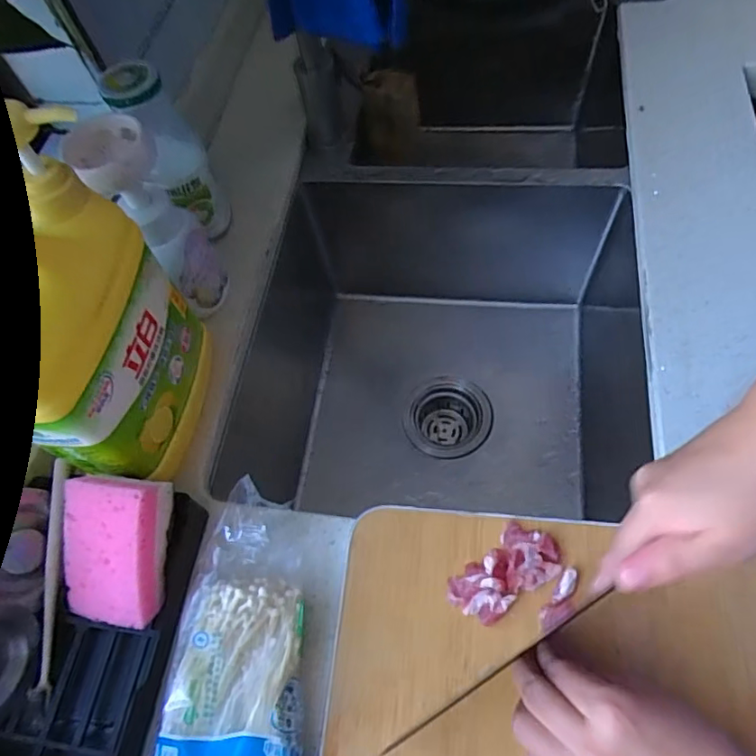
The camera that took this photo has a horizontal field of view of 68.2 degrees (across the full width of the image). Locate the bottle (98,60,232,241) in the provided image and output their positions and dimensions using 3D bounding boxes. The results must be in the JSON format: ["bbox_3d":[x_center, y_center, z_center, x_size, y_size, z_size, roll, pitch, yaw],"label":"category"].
[{"bbox_3d":[-0.184,-0.199,0.498,0.055,0.149,0.063,-29,62,-10],"label":"bottle"}]

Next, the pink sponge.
[{"bbox_3d":[-0.177,0.113,0.375,0.068,0.024,0.097,2,97,13],"label":"pink sponge"}]

